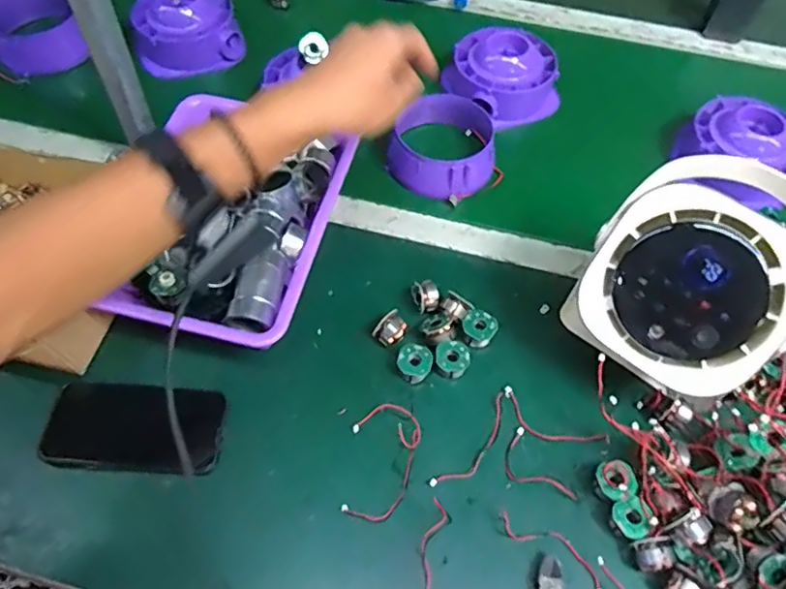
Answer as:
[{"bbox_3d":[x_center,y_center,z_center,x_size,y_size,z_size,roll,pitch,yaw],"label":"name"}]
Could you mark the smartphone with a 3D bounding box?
[{"bbox_3d":[-0.219,0.113,0.495,0.143,0.016,0.070,3,59,-1],"label":"smartphone"}]

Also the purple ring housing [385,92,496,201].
[{"bbox_3d":[0.059,-0.177,0.680,0.120,0.039,0.127,11,59,4],"label":"purple ring housing"}]

